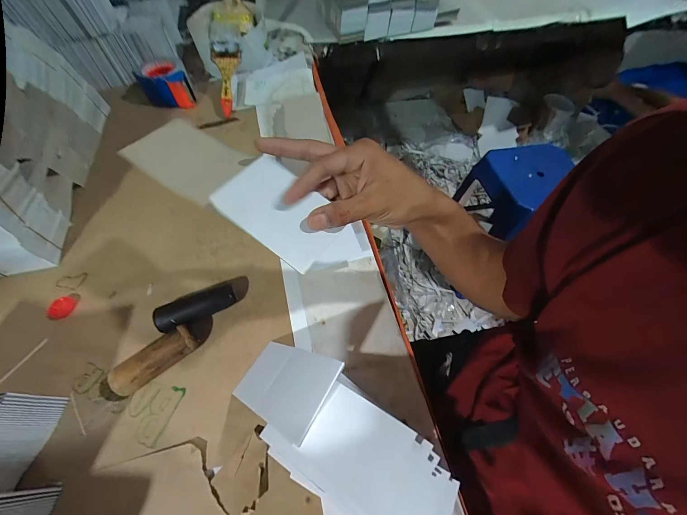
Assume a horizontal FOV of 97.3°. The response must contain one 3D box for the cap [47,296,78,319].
[{"bbox_3d":[-0.406,0.073,0.438,0.030,0.013,0.032,-1,57,1],"label":"cap"}]

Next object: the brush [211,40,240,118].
[{"bbox_3d":[-0.258,-0.390,0.660,0.061,0.025,0.158,0,92,2],"label":"brush"}]

